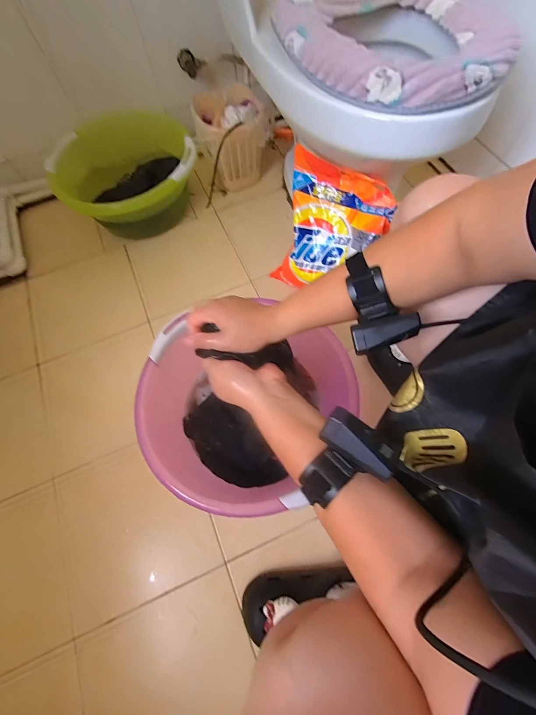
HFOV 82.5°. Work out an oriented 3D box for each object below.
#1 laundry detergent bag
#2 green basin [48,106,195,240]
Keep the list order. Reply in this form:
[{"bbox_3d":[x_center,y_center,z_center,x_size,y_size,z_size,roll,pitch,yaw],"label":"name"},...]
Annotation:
[{"bbox_3d":[0.136,-0.279,0.713,0.258,0.294,0.069,33,34,22],"label":"laundry detergent bag"},{"bbox_3d":[-0.399,-0.512,0.916,0.371,0.190,0.349,-1,67,2],"label":"green basin"}]

